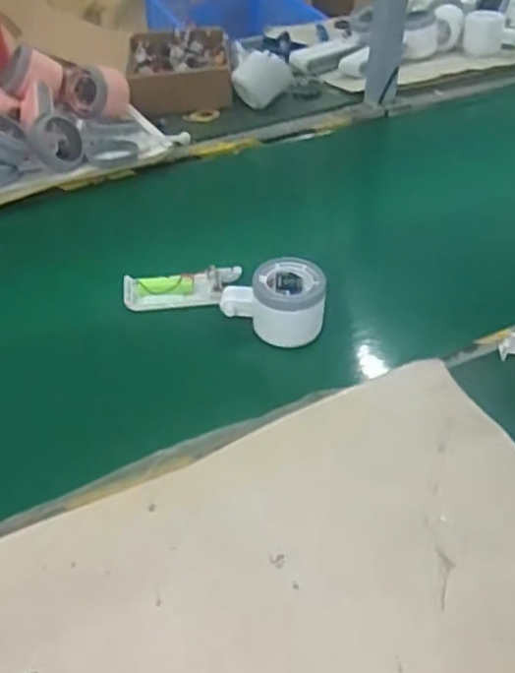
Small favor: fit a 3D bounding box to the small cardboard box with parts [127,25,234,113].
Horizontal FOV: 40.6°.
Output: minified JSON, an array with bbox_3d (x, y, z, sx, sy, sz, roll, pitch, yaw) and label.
[{"bbox_3d":[-0.104,-0.358,0.940,0.131,0.060,0.185,-5,41,-6],"label":"small cardboard box with parts"}]

